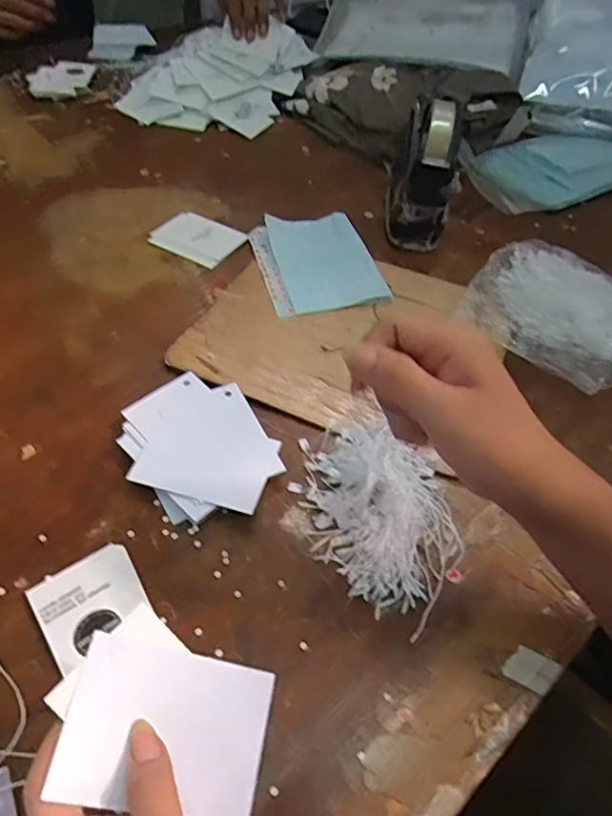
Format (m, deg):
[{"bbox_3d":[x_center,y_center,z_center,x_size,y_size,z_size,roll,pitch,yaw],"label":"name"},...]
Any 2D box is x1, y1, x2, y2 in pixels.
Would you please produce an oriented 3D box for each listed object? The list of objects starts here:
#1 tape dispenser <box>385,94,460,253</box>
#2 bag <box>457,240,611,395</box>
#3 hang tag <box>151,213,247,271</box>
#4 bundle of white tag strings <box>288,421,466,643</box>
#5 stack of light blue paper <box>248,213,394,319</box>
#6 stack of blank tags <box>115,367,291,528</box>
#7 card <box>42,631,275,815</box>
[{"bbox_3d":[0.144,-0.297,0.668,0.075,0.120,0.190,12,51,7],"label":"tape dispenser"},{"bbox_3d":[0.255,-0.099,0.555,0.169,0.029,0.164,31,55,21],"label":"bag"},{"bbox_3d":[-0.125,-0.198,0.635,0.096,0.008,0.072,28,54,19],"label":"hang tag"},{"bbox_3d":[0.052,0.073,0.409,0.105,0.024,0.150,-33,59,-27],"label":"bundle of white tag strings"},{"bbox_3d":[0.012,-0.165,0.611,0.124,0.012,0.160,-11,52,-12],"label":"stack of light blue paper"},{"bbox_3d":[-0.085,0.032,0.439,0.104,0.016,0.137,-26,56,-22],"label":"stack of blank tags"},{"bbox_3d":[-0.066,0.160,0.273,0.098,0.004,0.069,22,56,-16],"label":"card"}]

